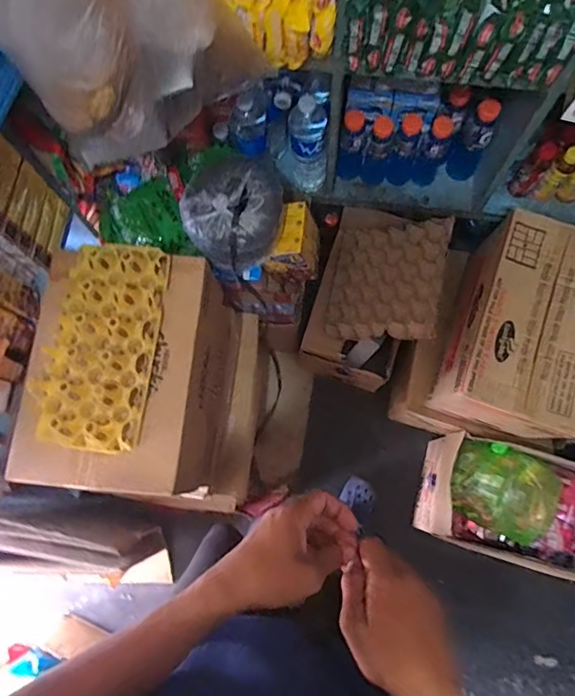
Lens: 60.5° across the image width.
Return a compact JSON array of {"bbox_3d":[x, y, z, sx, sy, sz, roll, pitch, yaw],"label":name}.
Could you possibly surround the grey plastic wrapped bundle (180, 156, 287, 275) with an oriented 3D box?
[{"bbox_3d":[-0.098,-0.244,0.906,0.171,0.123,0.179,11,76,5],"label":"grey plastic wrapped bundle"}]

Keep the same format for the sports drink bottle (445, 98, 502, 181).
[{"bbox_3d":[0.388,-0.430,1.033,0.063,0.184,0.058,0,76,2],"label":"sports drink bottle"}]

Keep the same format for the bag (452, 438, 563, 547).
[{"bbox_3d":[0.469,0.307,1.059,0.225,0.069,0.183,15,77,6],"label":"bag"}]

